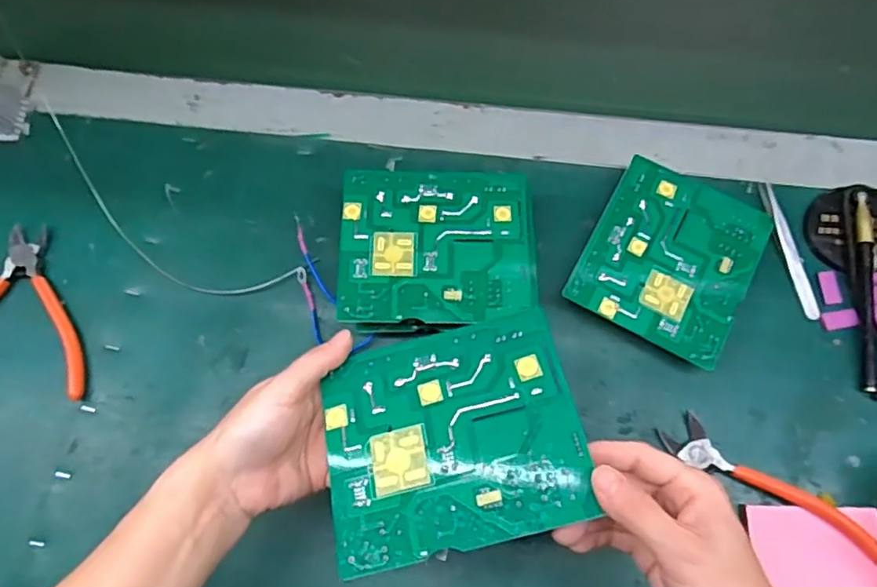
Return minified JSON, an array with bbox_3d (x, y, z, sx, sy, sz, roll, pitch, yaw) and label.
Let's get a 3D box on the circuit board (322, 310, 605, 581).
[{"bbox_3d":[0.007,0.072,0.312,0.130,0.004,0.113,-14,59,4],"label":"circuit board"}]

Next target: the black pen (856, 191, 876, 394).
[{"bbox_3d":[0.312,-0.003,0.435,0.013,0.015,0.147,6,73,4],"label":"black pen"}]

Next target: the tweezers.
[{"bbox_3d":[0.267,-0.034,0.455,0.013,0.004,0.109,-12,73,-2],"label":"tweezers"}]

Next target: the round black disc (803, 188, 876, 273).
[{"bbox_3d":[0.317,-0.047,0.455,0.069,0.012,0.064,-1,73,2],"label":"round black disc"}]

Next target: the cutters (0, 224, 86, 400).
[{"bbox_3d":[-0.322,0.013,0.453,0.115,0.014,0.137,-4,72,1],"label":"cutters"}]

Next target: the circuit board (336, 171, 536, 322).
[{"bbox_3d":[0.001,-0.035,0.422,0.135,0.004,0.113,2,72,-2],"label":"circuit board"}]

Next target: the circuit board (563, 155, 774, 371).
[{"bbox_3d":[0.170,-0.028,0.437,0.113,0.004,0.131,28,76,9],"label":"circuit board"}]

